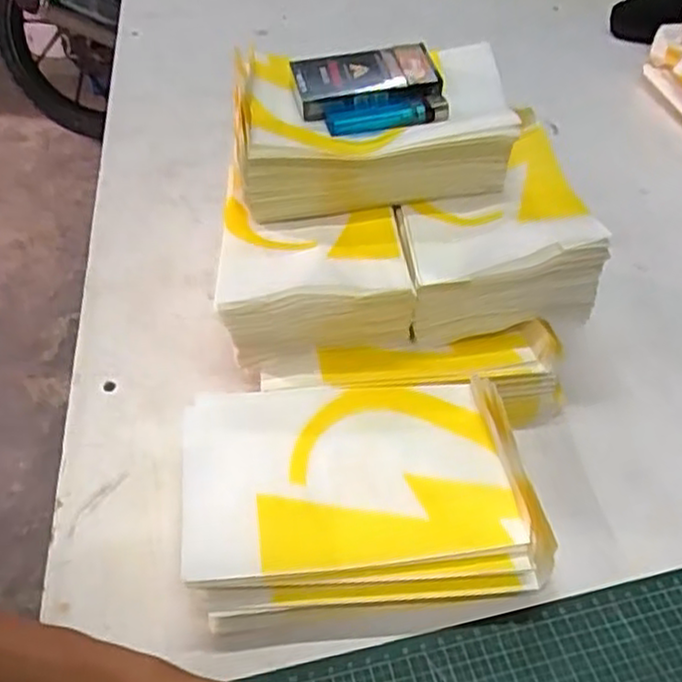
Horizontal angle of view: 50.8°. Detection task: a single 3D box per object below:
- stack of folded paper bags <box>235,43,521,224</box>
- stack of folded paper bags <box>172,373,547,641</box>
[{"bbox_3d":[0.021,-0.148,0.503,0.184,0.072,0.113,-2,44,-3],"label":"stack of folded paper bags"},{"bbox_3d":[0.008,0.089,0.407,0.183,0.054,0.126,-4,44,-6],"label":"stack of folded paper bags"}]

